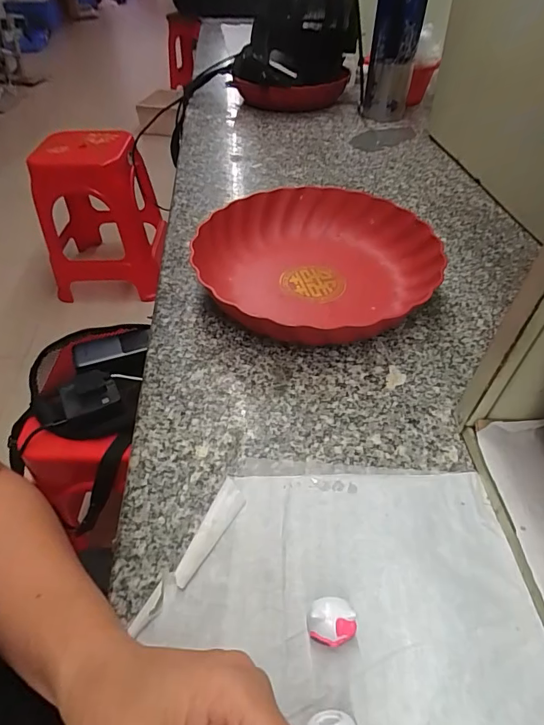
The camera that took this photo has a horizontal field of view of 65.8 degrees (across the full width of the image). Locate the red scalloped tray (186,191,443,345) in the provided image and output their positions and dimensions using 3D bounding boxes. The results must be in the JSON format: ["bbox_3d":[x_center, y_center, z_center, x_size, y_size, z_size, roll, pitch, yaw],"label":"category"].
[{"bbox_3d":[0.036,-0.103,0.433,0.231,0.051,0.234,32,55,28],"label":"red scalloped tray"}]

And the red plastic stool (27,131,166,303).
[{"bbox_3d":[-0.669,-0.562,1.595,0.447,0.503,0.464,-3,47,-1],"label":"red plastic stool"}]

